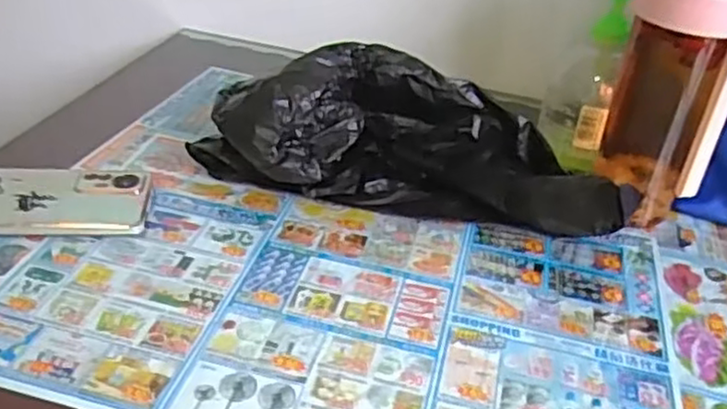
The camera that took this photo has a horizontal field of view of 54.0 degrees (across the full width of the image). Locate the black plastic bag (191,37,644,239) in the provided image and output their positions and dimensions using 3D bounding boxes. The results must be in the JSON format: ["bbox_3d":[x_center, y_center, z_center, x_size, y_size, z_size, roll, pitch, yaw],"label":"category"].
[{"bbox_3d":[0.037,-0.053,0.573,0.342,0.097,0.130,10,35,7],"label":"black plastic bag"}]

